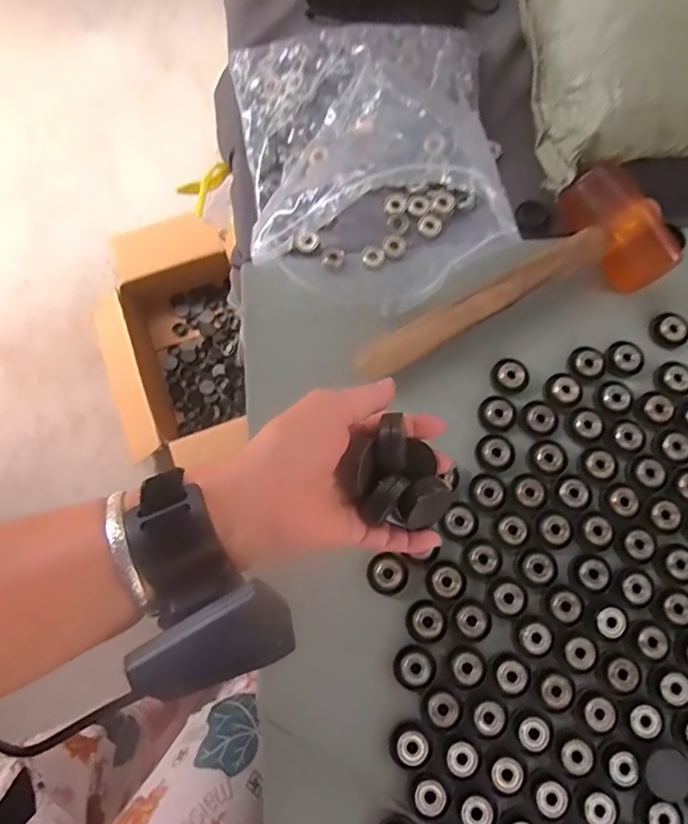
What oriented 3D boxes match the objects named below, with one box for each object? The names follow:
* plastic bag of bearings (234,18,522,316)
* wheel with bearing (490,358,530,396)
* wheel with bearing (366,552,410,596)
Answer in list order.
[{"bbox_3d":[0.027,-0.233,0.462,0.228,0.082,0.271,-7,76,-2],"label":"plastic bag of bearings"},{"bbox_3d":[0.144,-0.031,0.453,0.031,0.007,0.031,0,76,0],"label":"wheel with bearing"},{"bbox_3d":[0.035,0.128,0.412,0.032,0.006,0.030,0,76,0],"label":"wheel with bearing"}]

